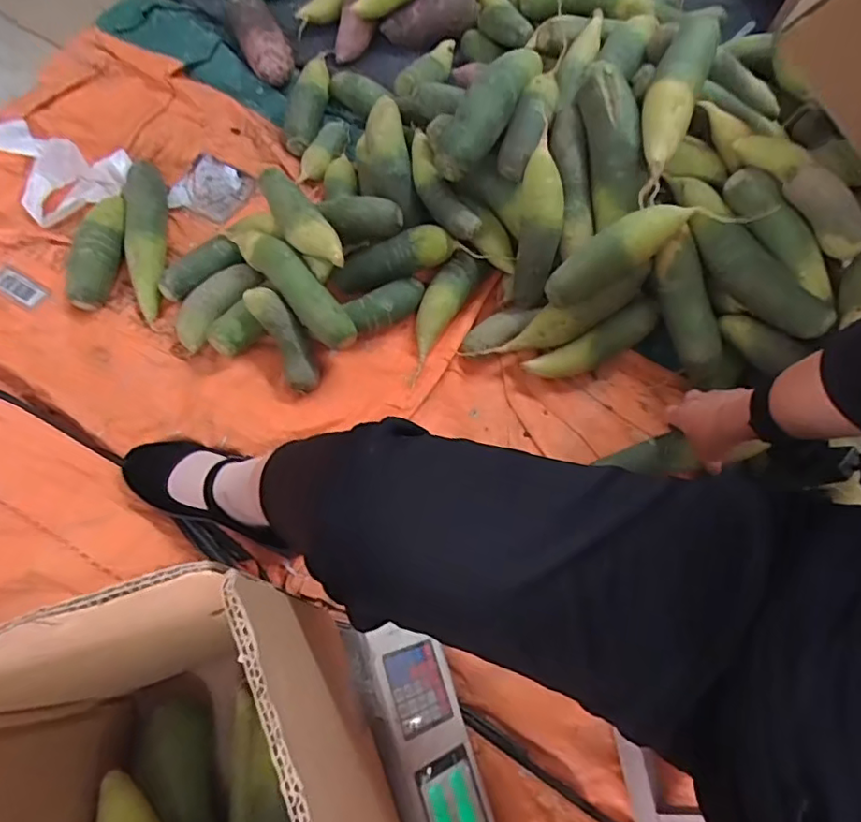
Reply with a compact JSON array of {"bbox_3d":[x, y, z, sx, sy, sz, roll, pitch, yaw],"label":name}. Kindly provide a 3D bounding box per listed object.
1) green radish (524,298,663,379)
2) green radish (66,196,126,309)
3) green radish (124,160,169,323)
[{"bbox_3d":[0.217,-0.092,0.773,0.189,0.047,0.055,-28,68,5],"label":"green radish"},{"bbox_3d":[-0.465,-0.230,0.814,0.059,0.052,0.181,-4,66,-5],"label":"green radish"},{"bbox_3d":[-0.415,-0.257,0.840,0.051,0.045,0.266,-10,66,-7],"label":"green radish"}]

